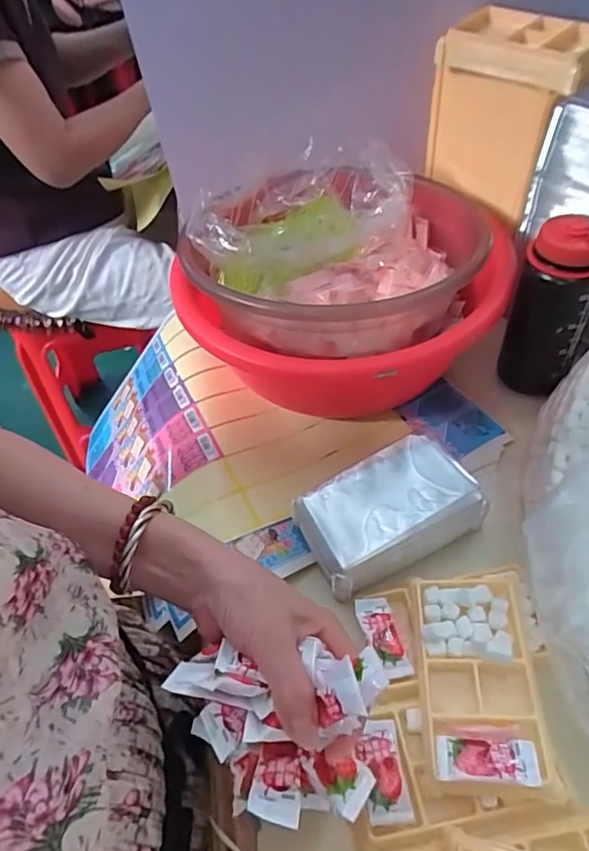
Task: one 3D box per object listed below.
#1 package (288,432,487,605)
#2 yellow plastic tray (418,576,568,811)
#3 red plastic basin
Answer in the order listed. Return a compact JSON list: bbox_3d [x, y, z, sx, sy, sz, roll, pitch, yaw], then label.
[{"bbox_3d":[0.075,0.068,0.429,0.136,0.046,0.084,-26,52,-13],"label":"package"},{"bbox_3d":[0.126,0.167,0.355,0.076,0.026,0.137,-1,51,7],"label":"yellow plastic tray"},{"bbox_3d":[0.048,-0.126,0.532,0.277,0.152,0.288,-4,51,5],"label":"red plastic basin"}]

